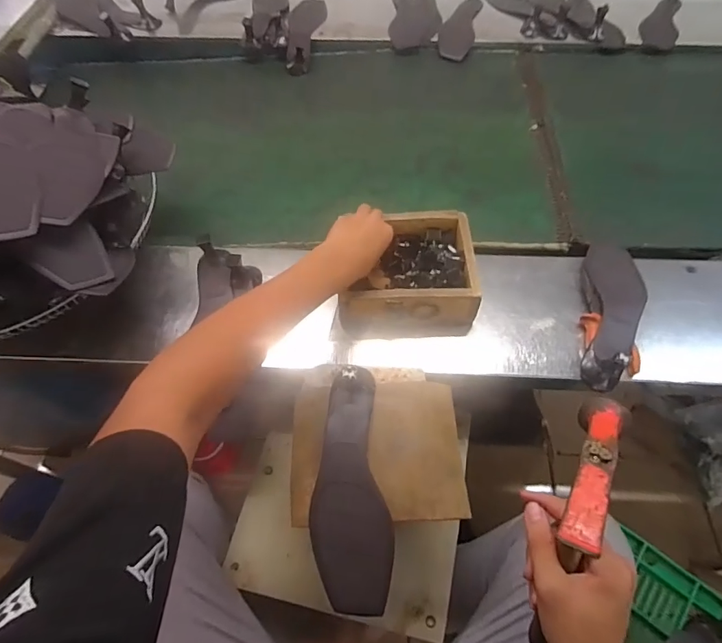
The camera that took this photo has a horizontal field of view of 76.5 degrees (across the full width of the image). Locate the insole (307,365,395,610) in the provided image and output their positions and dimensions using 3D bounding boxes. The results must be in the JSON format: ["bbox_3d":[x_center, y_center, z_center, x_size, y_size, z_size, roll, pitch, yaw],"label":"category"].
[{"bbox_3d":[-0.014,0.172,0.489,0.080,0.030,0.240,-6,73,-1],"label":"insole"}]

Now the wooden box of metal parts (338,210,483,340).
[{"bbox_3d":[0.063,-0.068,0.631,0.173,0.072,0.167,-1,58,1],"label":"wooden box of metal parts"}]

